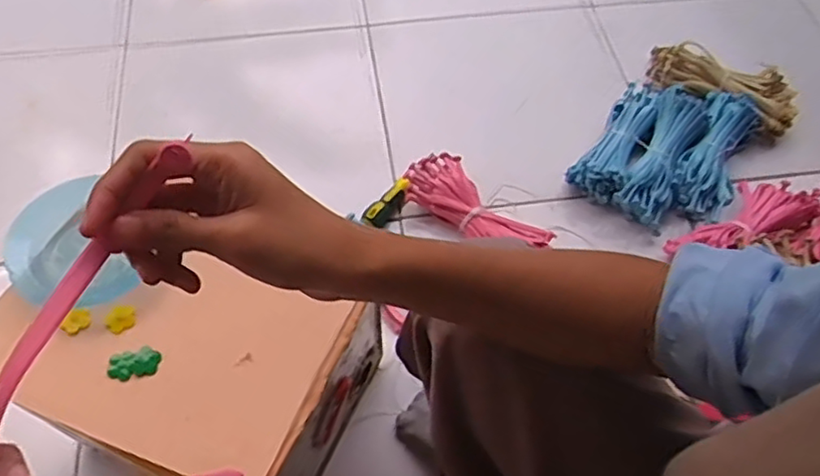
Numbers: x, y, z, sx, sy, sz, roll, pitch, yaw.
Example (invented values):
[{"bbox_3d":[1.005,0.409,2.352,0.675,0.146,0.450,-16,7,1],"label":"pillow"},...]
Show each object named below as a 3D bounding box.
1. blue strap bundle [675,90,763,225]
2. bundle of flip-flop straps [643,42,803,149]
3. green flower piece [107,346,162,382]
[{"bbox_3d":[0.438,-0.123,0.926,0.087,0.058,0.211,28,62,14],"label":"blue strap bundle"},{"bbox_3d":[0.476,-0.232,1.002,0.227,0.060,0.085,26,61,13],"label":"bundle of flip-flop straps"},{"bbox_3d":[-0.223,0.101,0.524,0.040,0.010,0.023,-7,59,-6],"label":"green flower piece"}]

